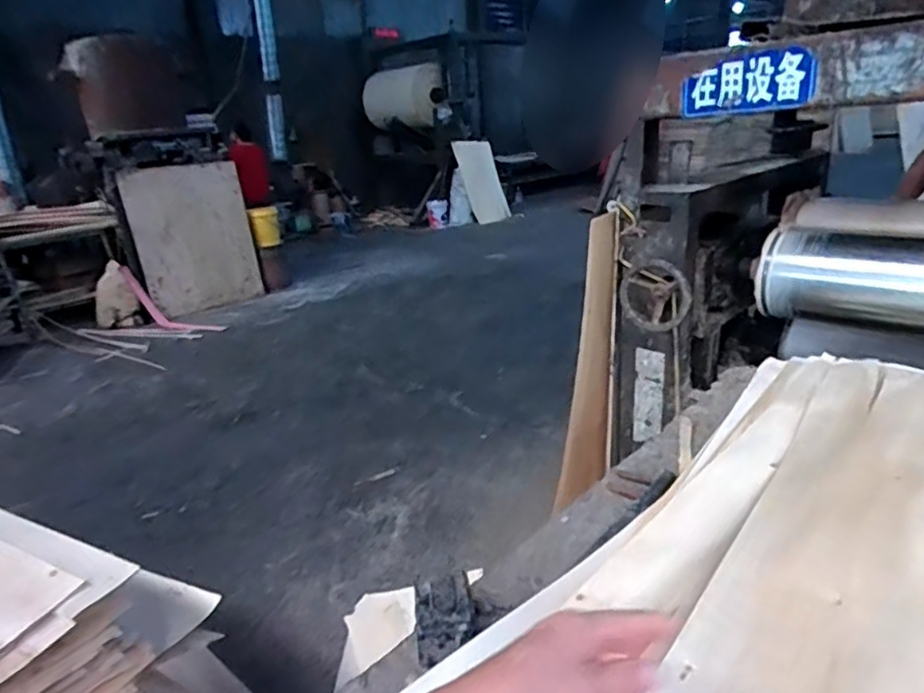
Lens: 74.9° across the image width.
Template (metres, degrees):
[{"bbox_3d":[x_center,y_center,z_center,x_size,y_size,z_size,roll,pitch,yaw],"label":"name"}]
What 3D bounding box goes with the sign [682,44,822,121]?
[{"bbox_3d":[0.524,-0.486,1.116,0.231,0.093,0.012,9,25,40],"label":"sign"}]

